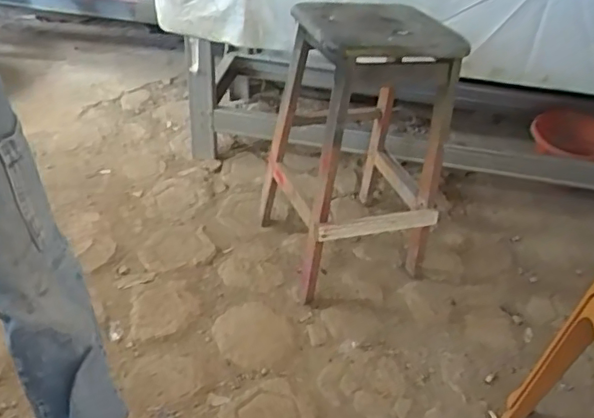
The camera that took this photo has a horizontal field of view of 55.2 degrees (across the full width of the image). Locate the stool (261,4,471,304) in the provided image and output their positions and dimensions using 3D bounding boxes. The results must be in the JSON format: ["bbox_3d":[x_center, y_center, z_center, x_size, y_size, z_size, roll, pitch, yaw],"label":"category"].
[{"bbox_3d":[0.128,-0.146,1.292,0.348,0.584,0.383,-7,37,-13],"label":"stool"}]

